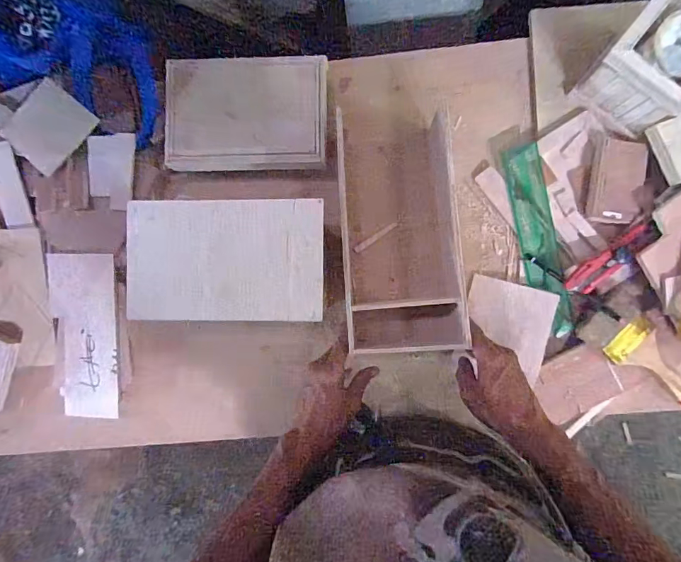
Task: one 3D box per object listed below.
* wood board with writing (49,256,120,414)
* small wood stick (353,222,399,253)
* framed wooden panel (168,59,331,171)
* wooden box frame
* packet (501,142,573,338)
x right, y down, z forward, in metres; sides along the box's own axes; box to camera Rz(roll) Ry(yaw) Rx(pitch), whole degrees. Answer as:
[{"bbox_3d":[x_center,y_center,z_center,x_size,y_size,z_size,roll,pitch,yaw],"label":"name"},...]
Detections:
[{"bbox_3d":[-0.356,0.077,0.571,0.093,0.013,0.226,-2,88,3],"label":"wood board with writing"},{"bbox_3d":[0.049,-0.062,0.579,0.071,0.011,0.008,-33,86,2],"label":"small wood stick"},{"bbox_3d":[-0.124,-0.219,0.542,0.210,0.018,0.137,-3,108,-4],"label":"framed wooden panel"},{"bbox_3d":[0.073,-0.053,0.515,0.139,0.098,0.264,-4,92,3],"label":"wooden box frame"},{"bbox_3d":[0.267,-0.054,0.554,0.047,0.026,0.256,-11,87,3],"label":"packet"}]

